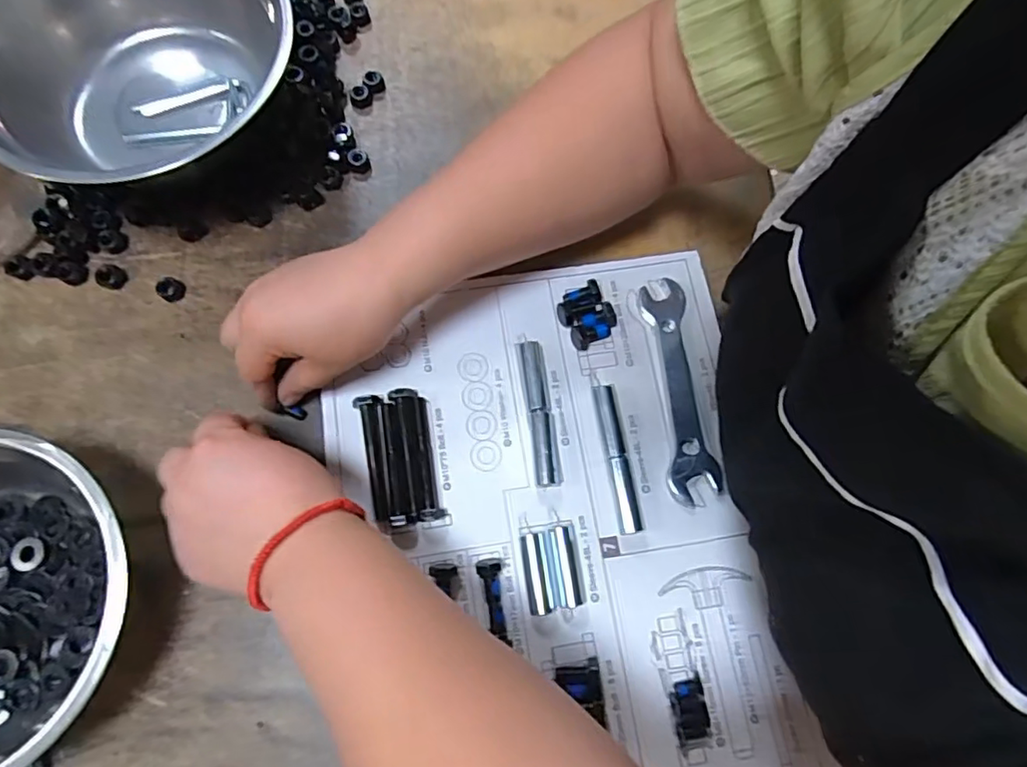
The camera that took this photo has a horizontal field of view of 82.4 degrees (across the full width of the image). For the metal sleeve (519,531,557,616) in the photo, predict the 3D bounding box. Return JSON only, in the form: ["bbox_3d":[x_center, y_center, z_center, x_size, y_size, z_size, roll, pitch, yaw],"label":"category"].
[{"bbox_3d":[0.015,0.117,0.363,0.018,0.012,0.047,-7,74,-3],"label":"metal sleeve"}]

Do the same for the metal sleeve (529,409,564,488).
[{"bbox_3d":[0.021,0.043,0.384,0.019,0.011,0.049,-6,74,-3],"label":"metal sleeve"}]

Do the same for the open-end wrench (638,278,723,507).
[{"bbox_3d":[0.111,0.002,0.399,0.032,0.010,0.153,-6,74,-3],"label":"open-end wrench"}]

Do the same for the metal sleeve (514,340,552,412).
[{"bbox_3d":[0.013,-0.005,0.396,0.017,0.016,0.049,-8,74,-4],"label":"metal sleeve"}]

